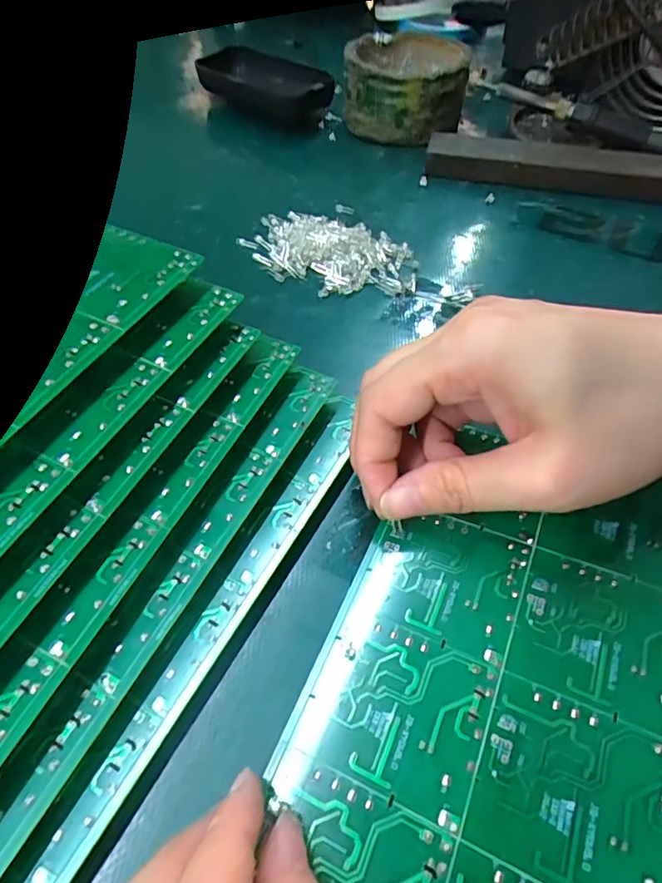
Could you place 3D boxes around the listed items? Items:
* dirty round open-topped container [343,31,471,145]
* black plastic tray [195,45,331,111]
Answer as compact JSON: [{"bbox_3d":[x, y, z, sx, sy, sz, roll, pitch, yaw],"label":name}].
[{"bbox_3d":[0.050,-0.245,0.358,0.080,0.048,0.075,0,55,0],"label":"dirty round open-topped container"},{"bbox_3d":[-0.054,-0.258,0.374,0.104,0.035,0.046,29,60,19],"label":"black plastic tray"}]

